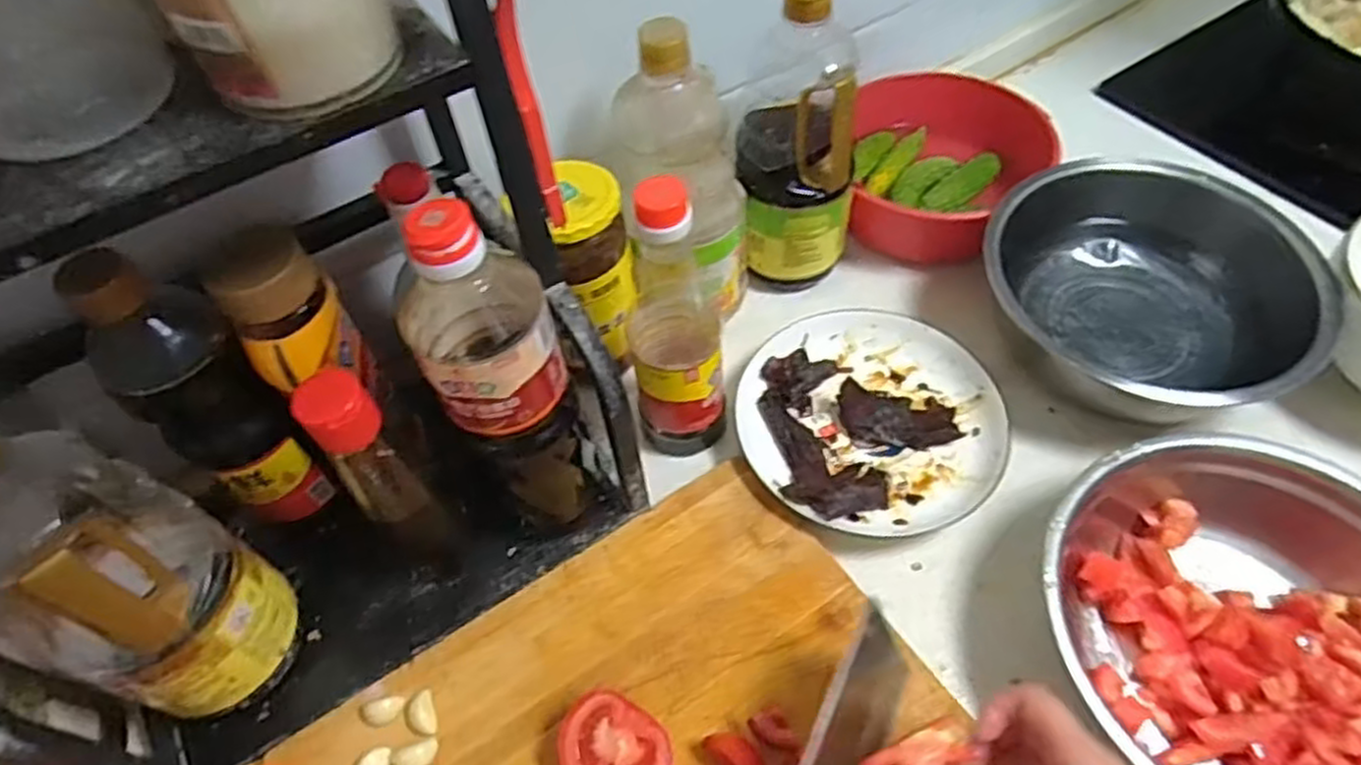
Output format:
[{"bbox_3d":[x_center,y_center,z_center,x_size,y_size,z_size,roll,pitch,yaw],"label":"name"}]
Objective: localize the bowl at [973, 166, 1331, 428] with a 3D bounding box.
[{"bbox_3d":[0.368,-0.089,0.628,0.240,0.088,0.217,10,56,11],"label":"bowl"}]

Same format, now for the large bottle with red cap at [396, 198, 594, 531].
[{"bbox_3d":[-0.100,0.011,0.458,0.069,0.278,0.073,-1,57,1],"label":"large bottle with red cap"}]

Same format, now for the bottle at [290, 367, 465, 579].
[{"bbox_3d":[-0.172,0.068,0.466,0.038,0.206,0.042,-36,60,-20],"label":"bottle"}]

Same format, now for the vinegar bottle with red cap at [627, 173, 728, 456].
[{"bbox_3d":[-0.001,-0.046,0.526,0.067,0.218,0.073,2,55,6],"label":"vinegar bottle with red cap"}]

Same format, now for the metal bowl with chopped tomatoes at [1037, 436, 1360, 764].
[{"bbox_3d":[0.348,0.159,0.472,0.249,0.082,0.237,-1,57,1],"label":"metal bowl with chopped tomatoes"}]

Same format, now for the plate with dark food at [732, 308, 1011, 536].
[{"bbox_3d":[0.145,0.026,0.603,0.196,0.028,0.183,-1,57,1],"label":"plate with dark food"}]

